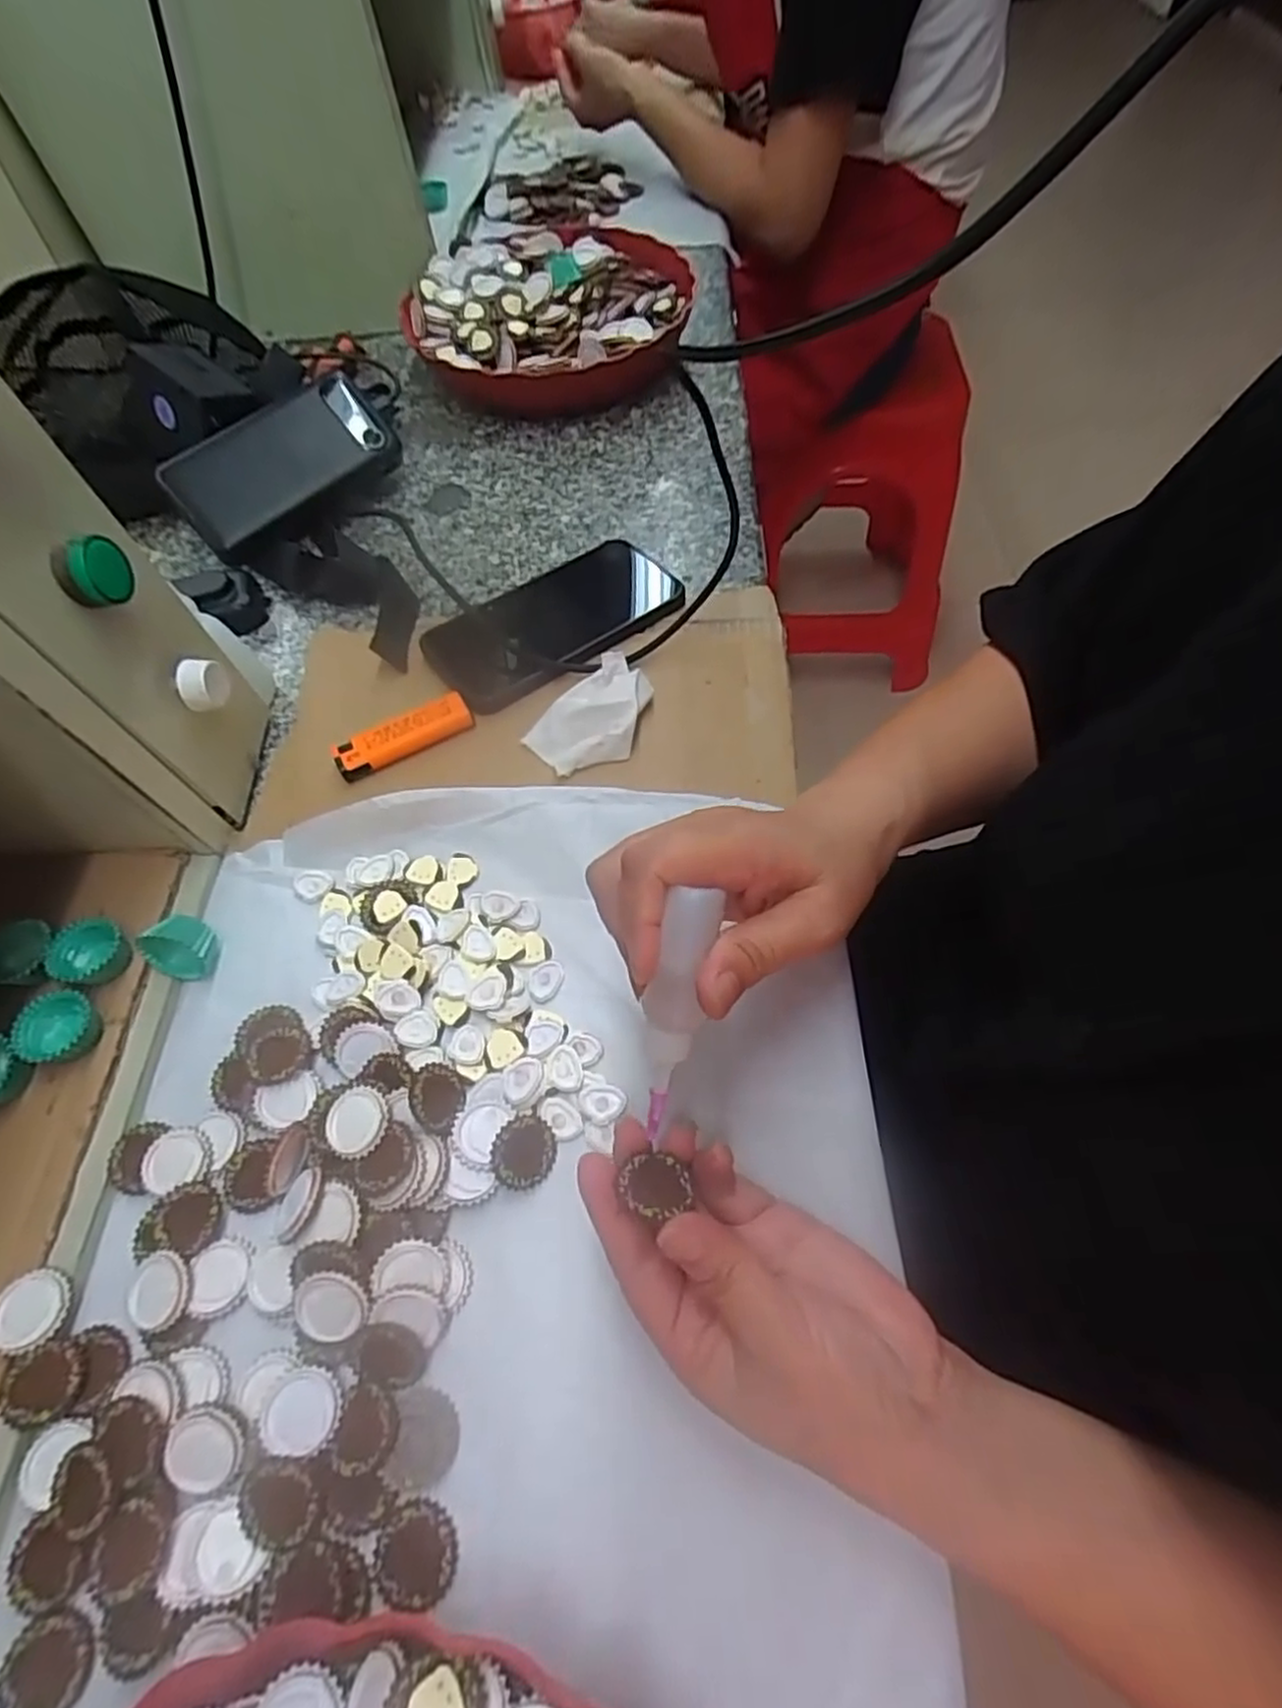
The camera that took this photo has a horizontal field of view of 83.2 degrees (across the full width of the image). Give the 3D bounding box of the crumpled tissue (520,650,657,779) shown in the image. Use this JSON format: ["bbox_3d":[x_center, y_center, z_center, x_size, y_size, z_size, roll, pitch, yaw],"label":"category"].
[{"bbox_3d":[-0.025,-0.080,0.409,0.076,0.017,0.057,-41,66,-17],"label":"crumpled tissue"}]

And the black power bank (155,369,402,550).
[{"bbox_3d":[-0.249,-0.279,0.509,0.153,0.021,0.070,-43,105,-15],"label":"black power bank"}]

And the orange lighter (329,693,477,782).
[{"bbox_3d":[-0.137,-0.068,0.415,0.079,0.018,0.022,-29,63,-11],"label":"orange lighter"}]

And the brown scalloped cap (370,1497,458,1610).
[{"bbox_3d":[-0.077,0.239,0.246,0.028,0.004,0.027,-2,61,4],"label":"brown scalloped cap"}]

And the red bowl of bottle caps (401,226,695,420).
[{"bbox_3d":[-0.074,-0.447,0.612,0.225,0.068,0.218,-2,61,4],"label":"red bowl of bottle caps"}]

